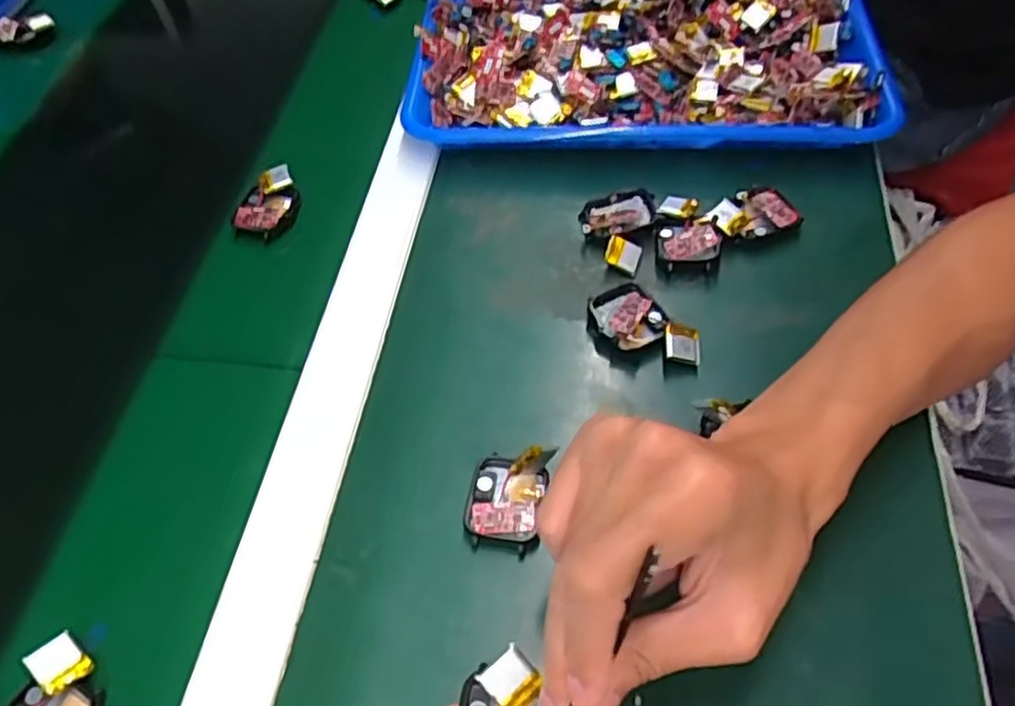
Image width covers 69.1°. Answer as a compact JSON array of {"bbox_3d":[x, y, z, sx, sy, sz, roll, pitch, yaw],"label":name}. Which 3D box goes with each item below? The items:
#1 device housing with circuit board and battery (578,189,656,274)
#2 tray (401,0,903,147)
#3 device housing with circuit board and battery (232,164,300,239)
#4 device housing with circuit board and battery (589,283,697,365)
[{"bbox_3d":[0.068,-0.081,0.472,0.045,0.017,0.065,14,57,16],"label":"device housing with circuit board and battery"},{"bbox_3d":[0.103,-0.237,0.567,0.336,0.056,0.245,0,55,7],"label":"tray"},{"bbox_3d":[-0.164,-0.105,0.505,0.039,0.017,0.052,4,55,9],"label":"device housing with circuit board and battery"},{"bbox_3d":[0.078,-0.014,0.421,0.038,0.022,0.068,-41,60,-21],"label":"device housing with circuit board and battery"}]

